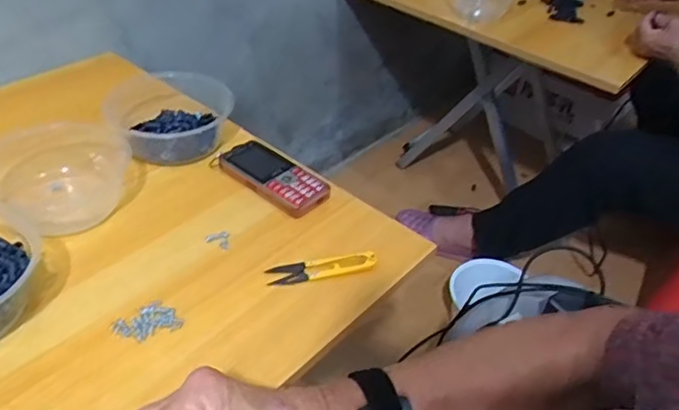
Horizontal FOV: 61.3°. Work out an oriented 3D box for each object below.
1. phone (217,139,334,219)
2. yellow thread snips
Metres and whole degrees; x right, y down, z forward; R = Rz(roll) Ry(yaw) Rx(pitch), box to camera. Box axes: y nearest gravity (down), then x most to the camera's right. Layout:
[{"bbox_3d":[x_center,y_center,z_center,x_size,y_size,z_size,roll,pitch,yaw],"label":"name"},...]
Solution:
[{"bbox_3d":[-0.072,-0.032,0.640,0.132,0.019,0.061,34,47,29],"label":"phone"},{"bbox_3d":[-0.016,0.060,0.546,0.104,0.011,0.022,-6,41,-13],"label":"yellow thread snips"}]

